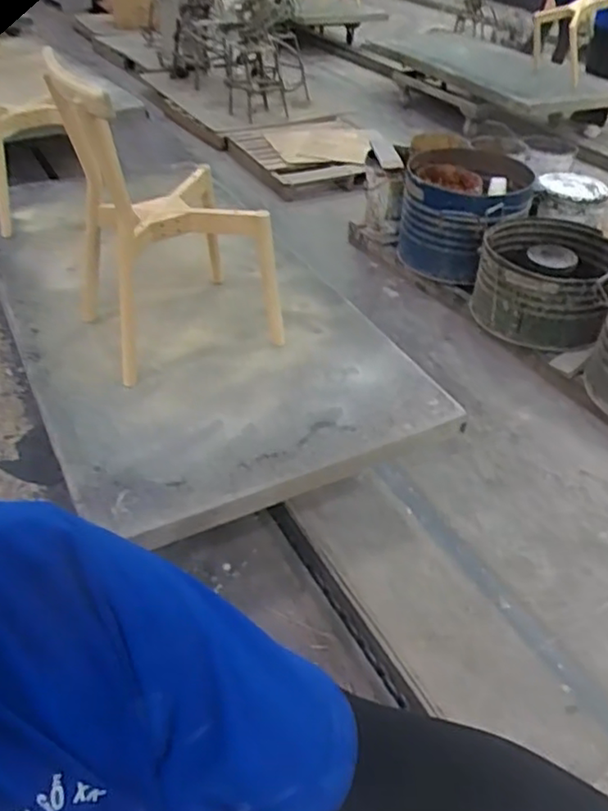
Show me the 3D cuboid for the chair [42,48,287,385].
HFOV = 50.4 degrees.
[{"bbox_3d":[-0.337,-0.515,1.739,0.579,0.731,0.503,-4,43,-13],"label":"chair"}]

